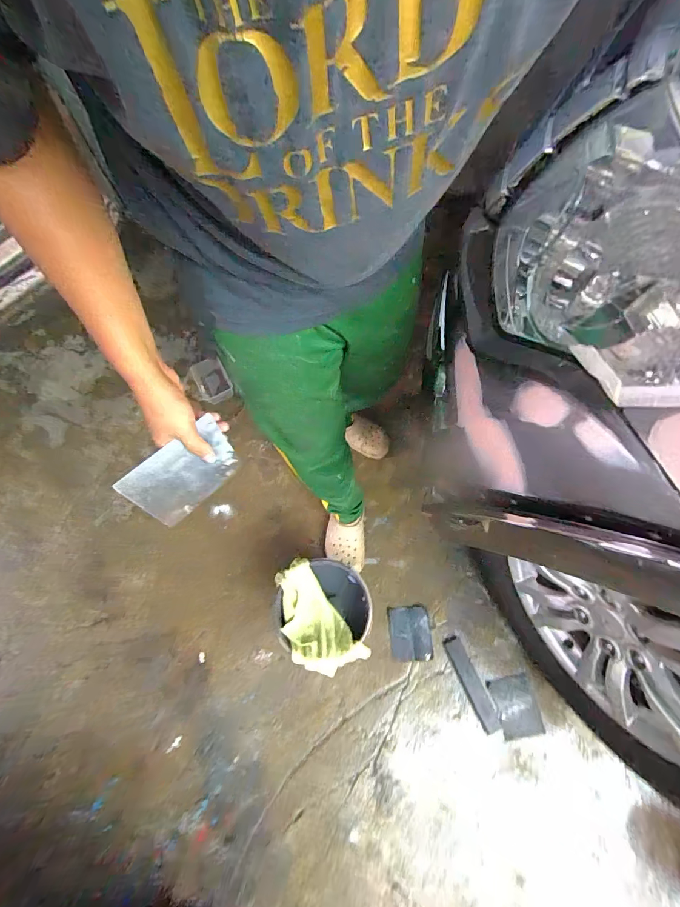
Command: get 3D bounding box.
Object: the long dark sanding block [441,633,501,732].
[{"bbox_3d":[0.361,0.629,1.027,0.052,0.009,0.236,-22,69,-6],"label":"long dark sanding block"}]

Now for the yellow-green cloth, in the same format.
[{"bbox_3d":[-0.068,0.394,0.875,0.140,0.057,0.265,-35,70,-11],"label":"yellow-green cloth"}]

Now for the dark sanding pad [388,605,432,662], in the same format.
[{"bbox_3d":[0.196,0.505,1.048,0.113,0.008,0.137,-3,68,2],"label":"dark sanding pad"}]

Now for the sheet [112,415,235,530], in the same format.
[{"bbox_3d":[-0.206,0.028,0.501,0.009,0.103,0.137,25,60,41],"label":"sheet"}]

